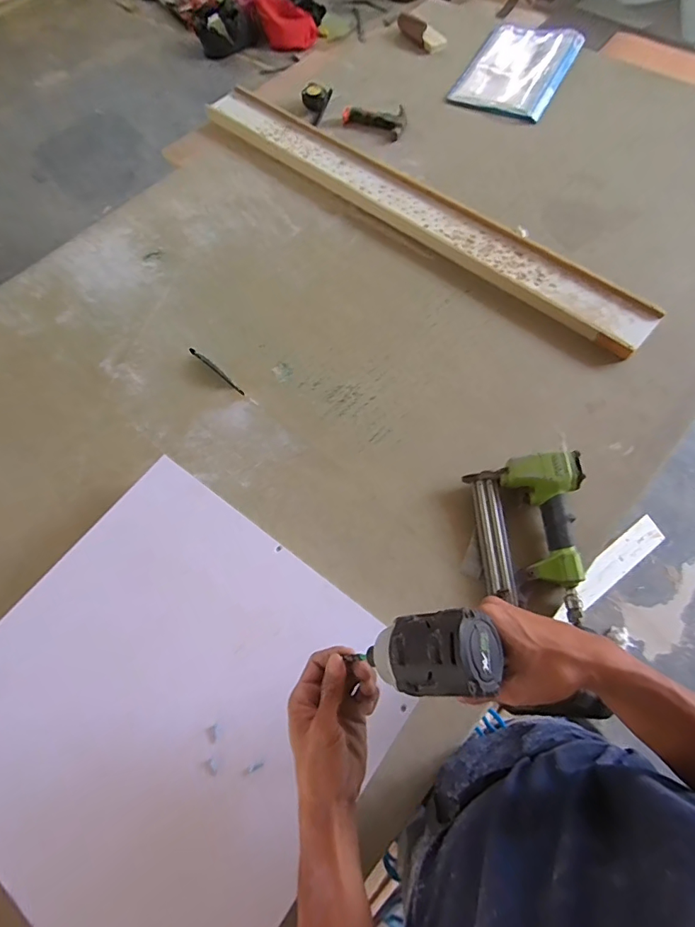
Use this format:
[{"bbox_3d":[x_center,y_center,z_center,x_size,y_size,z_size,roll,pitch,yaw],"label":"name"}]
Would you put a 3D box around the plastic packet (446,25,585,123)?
[{"bbox_3d":[0.450,-1.046,1.185,0.247,0.027,0.372,27,72,13],"label":"plastic packet"}]

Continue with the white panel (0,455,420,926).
[{"bbox_3d":[-0.224,0.299,0.569,0.494,0.024,0.459,35,69,13],"label":"white panel"}]

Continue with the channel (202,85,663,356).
[{"bbox_3d":[0.120,-0.566,0.976,1.123,0.035,0.133,38,74,16],"label":"channel"}]

